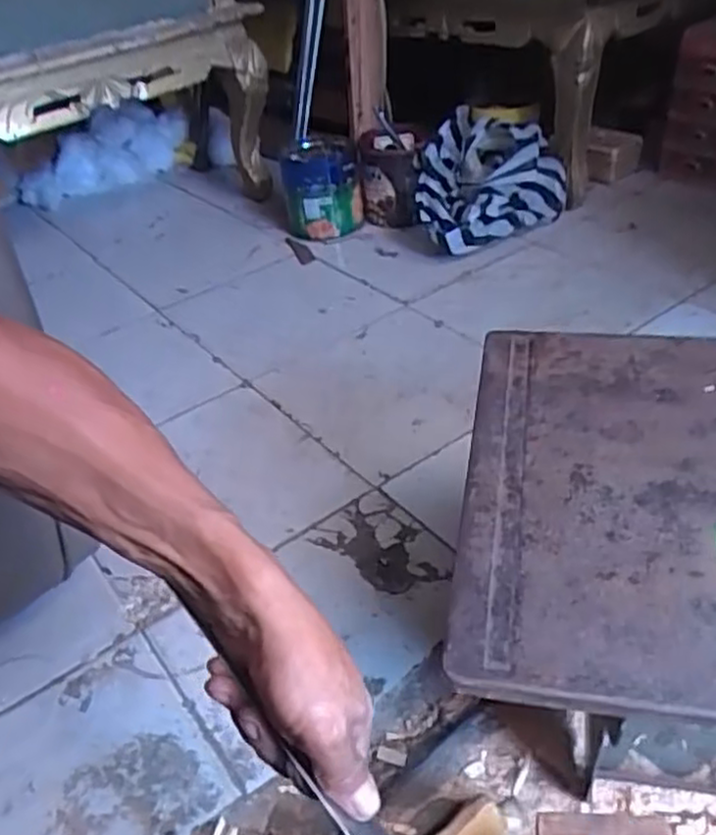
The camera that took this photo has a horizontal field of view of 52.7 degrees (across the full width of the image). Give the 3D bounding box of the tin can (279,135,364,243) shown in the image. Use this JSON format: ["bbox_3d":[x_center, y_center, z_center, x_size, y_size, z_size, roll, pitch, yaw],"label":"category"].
[{"bbox_3d":[-0.071,-0.434,1.386,0.145,0.156,0.160,-9,38,-2],"label":"tin can"}]

